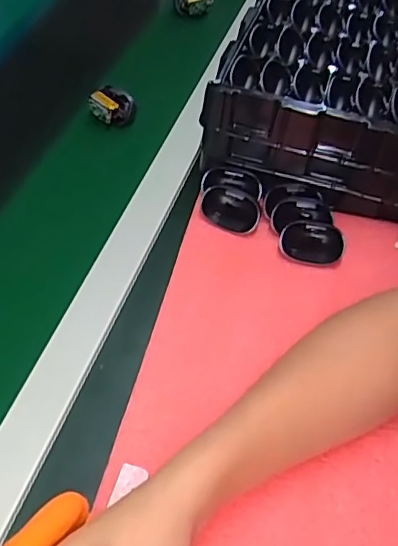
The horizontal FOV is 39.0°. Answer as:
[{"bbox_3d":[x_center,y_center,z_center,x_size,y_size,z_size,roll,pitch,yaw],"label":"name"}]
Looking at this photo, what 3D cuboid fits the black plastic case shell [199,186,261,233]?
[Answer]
[{"bbox_3d":[0.031,-0.063,0.549,0.057,0.040,0.020,20,13,20],"label":"black plastic case shell"}]

